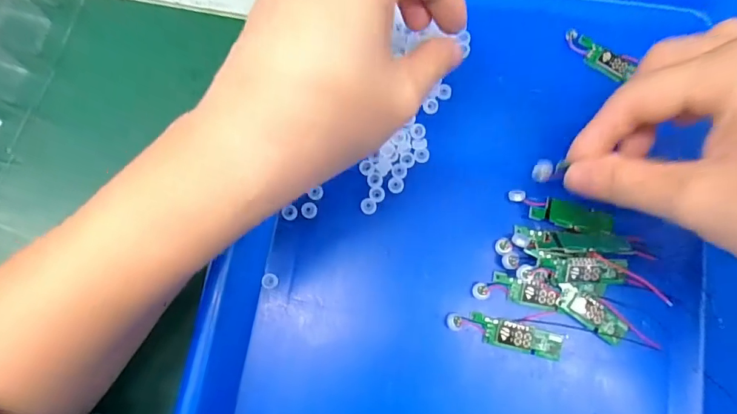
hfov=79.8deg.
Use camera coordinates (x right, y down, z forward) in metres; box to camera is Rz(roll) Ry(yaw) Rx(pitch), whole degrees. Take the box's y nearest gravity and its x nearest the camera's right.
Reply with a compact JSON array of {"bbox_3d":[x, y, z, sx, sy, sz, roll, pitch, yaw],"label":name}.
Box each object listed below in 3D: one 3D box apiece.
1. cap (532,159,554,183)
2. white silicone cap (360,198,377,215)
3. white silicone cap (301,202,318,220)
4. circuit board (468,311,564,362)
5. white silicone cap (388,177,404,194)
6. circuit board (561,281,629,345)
[{"bbox_3d":[0.079,-0.016,0.199,0.009,0.006,0.009,0,76,1],"label":"cap"},{"bbox_3d":[0.000,0.000,0.222,0.008,0.004,0.008,0,76,1],"label":"white silicone cap"},{"bbox_3d":[-0.031,0.001,0.226,0.008,0.004,0.008,0,76,1],"label":"white silicone cap"},{"bbox_3d":[0.068,0.060,0.206,0.041,0.006,0.013,13,77,5],"label":"circuit board"},{"bbox_3d":[0.014,-0.011,0.223,0.008,0.004,0.008,0,76,1],"label":"white silicone cap"},{"bbox_3d":[0.104,0.050,0.206,0.034,0.008,0.014,31,79,9],"label":"circuit board"}]

